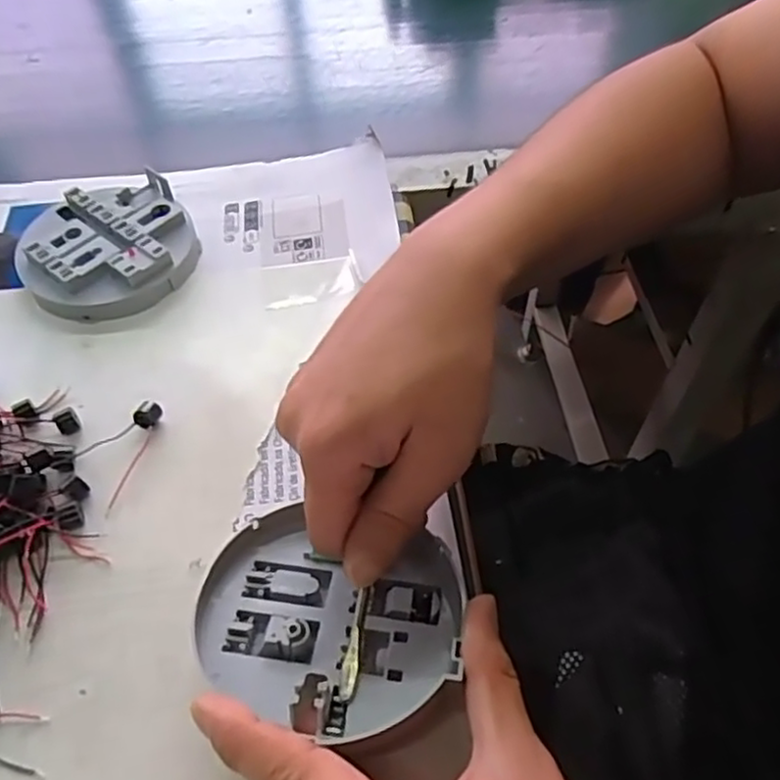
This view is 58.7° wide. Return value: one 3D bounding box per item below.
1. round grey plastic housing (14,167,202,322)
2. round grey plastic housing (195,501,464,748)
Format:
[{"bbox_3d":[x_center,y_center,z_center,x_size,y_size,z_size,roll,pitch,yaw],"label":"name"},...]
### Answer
[{"bbox_3d":[-0.170,-0.086,0.420,0.099,0.024,0.098,-17,55,-12],"label":"round grey plastic housing"},{"bbox_3d":[-0.024,0.088,0.274,0.101,0.025,0.086,10,54,8],"label":"round grey plastic housing"}]

